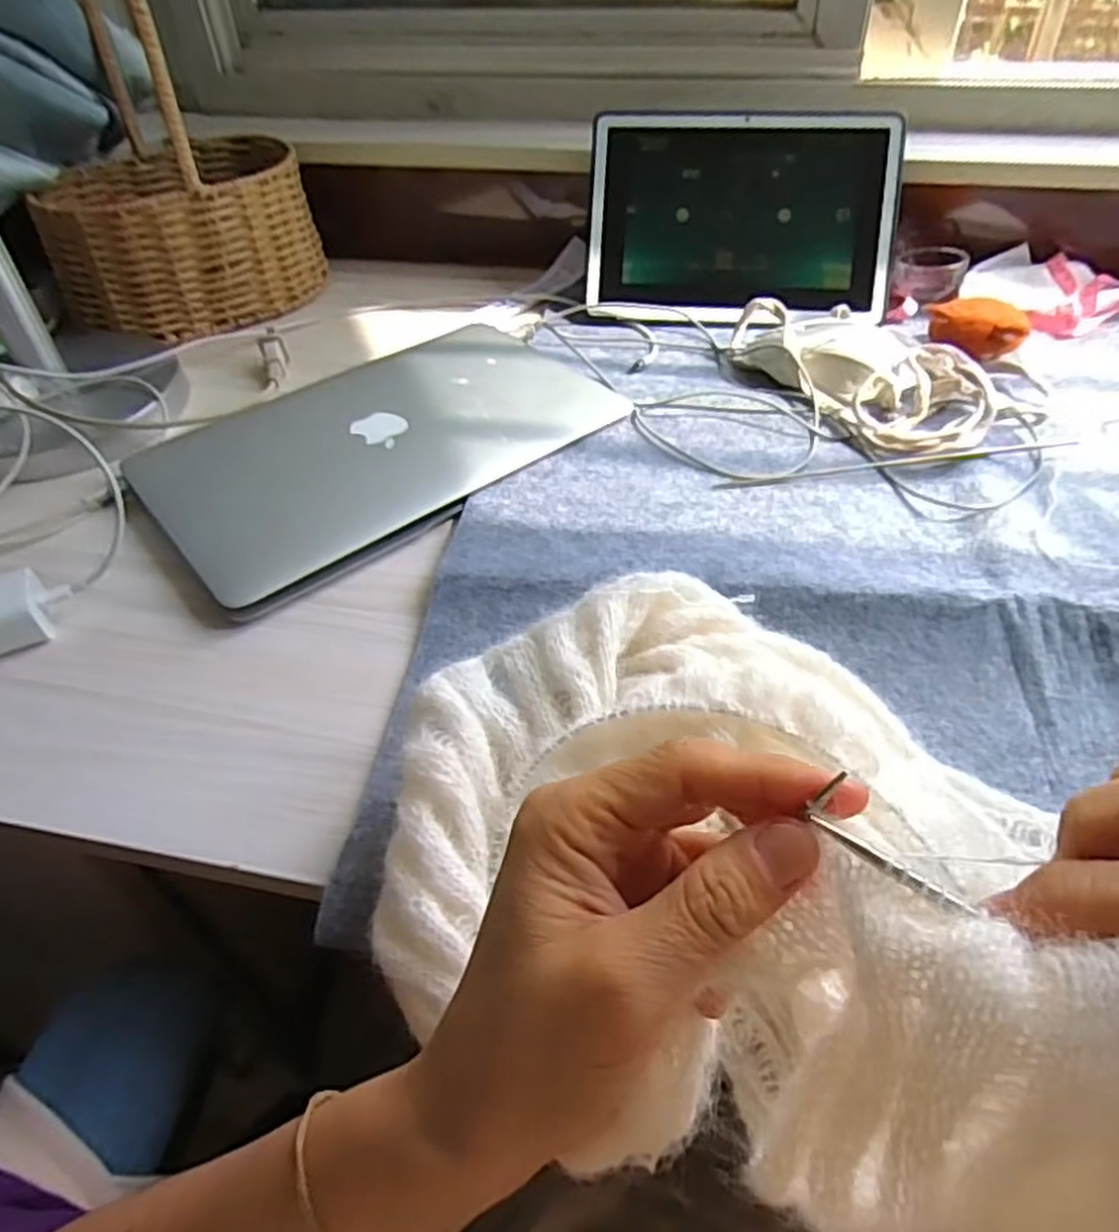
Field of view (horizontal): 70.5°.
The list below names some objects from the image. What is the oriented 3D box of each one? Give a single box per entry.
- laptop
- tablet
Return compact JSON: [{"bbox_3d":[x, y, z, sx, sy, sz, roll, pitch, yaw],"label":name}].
[{"bbox_3d":[-0.121,-0.125,0.537,0.296,0.013,0.191,-30,52,-24],"label":"laptop"},{"bbox_3d":[0.145,-0.320,0.631,0.239,0.152,0.016,6,11,6],"label":"tablet"}]

